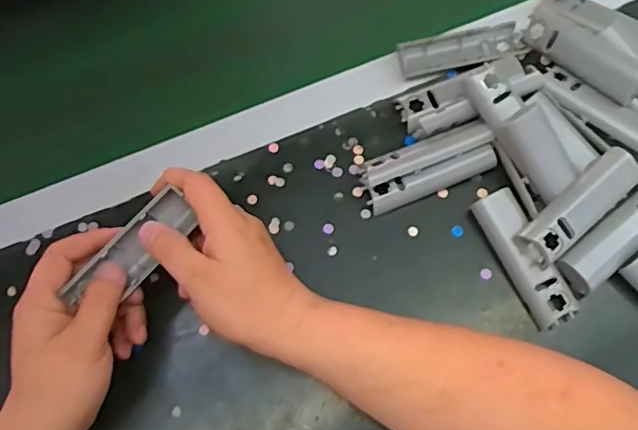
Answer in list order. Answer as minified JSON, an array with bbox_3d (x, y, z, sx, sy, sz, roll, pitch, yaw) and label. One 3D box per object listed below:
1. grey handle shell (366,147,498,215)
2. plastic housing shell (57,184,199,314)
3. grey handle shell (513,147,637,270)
[{"bbox_3d":[0.088,-0.028,0.433,0.102,0.023,0.017,-20,70,-3],"label":"grey handle shell"},{"bbox_3d":[-0.127,0.026,0.380,0.030,0.017,0.097,39,74,16],"label":"plastic housing shell"},{"bbox_3d":[0.190,-0.007,0.403,0.104,0.015,0.030,-40,72,-10],"label":"grey handle shell"}]

